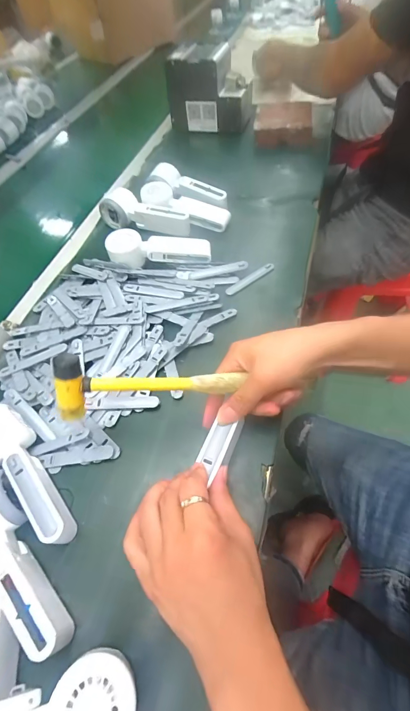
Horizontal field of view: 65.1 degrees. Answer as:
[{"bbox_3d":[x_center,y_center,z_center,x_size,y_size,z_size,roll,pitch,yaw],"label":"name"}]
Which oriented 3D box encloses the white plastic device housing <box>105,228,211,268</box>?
[{"bbox_3d":[-0.075,-0.175,0.519,0.165,0.044,0.059,-6,56,3],"label":"white plastic device housing"}]

